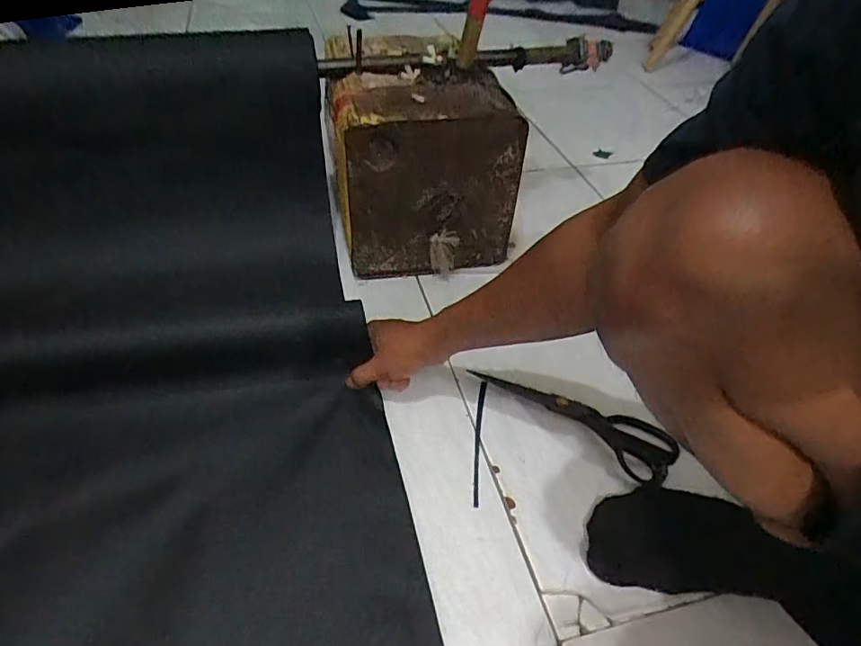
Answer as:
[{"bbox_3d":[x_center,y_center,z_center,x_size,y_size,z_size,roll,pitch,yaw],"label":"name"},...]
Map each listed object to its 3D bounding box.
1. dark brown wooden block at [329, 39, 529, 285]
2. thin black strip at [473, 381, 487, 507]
[{"bbox_3d":[-0.017,-0.238,0.829,0.268,0.237,0.222,-4,44,-10],"label":"dark brown wooden block"},{"bbox_3d":[0.055,0.129,0.614,0.008,0.006,0.160,8,44,2],"label":"thin black strip"}]

